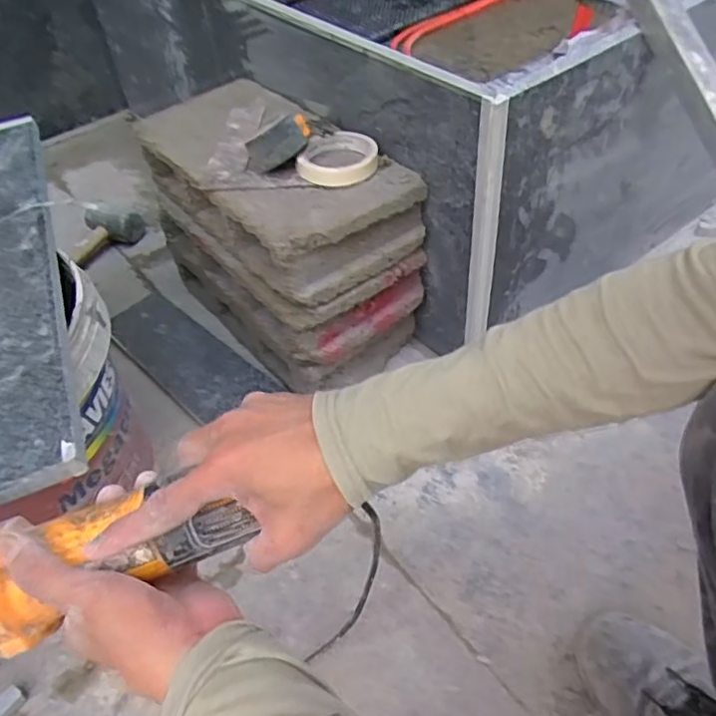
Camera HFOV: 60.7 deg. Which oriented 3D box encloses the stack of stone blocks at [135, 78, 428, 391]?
[{"bbox_3d":[-0.113,-0.176,0.860,0.207,0.279,0.403,-33,52,-22],"label":"stack of stone blocks"}]

